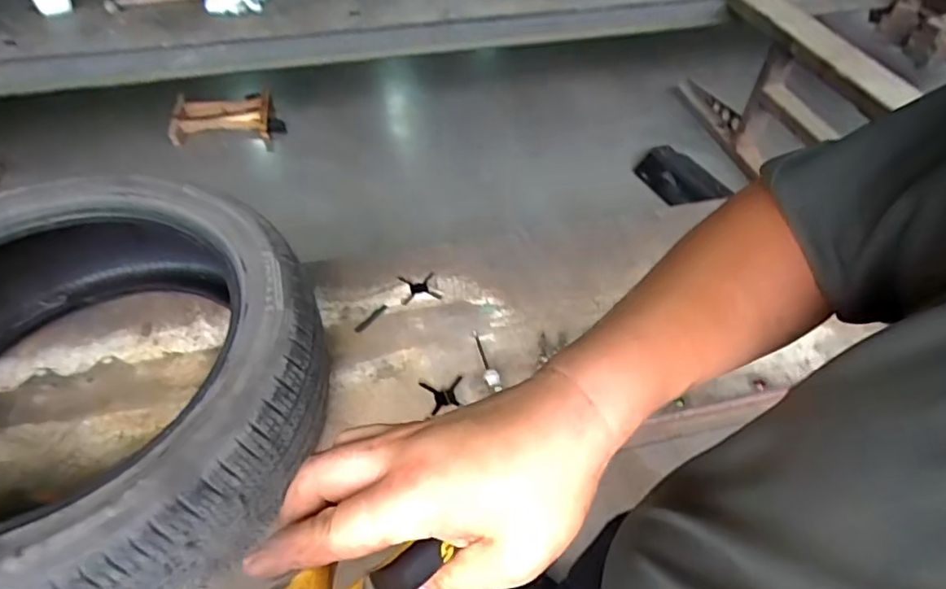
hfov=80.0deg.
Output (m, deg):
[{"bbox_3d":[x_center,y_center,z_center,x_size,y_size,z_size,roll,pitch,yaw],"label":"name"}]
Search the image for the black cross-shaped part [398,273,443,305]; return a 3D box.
[{"bbox_3d":[-0.111,-0.013,1.159,0.078,0.013,0.076,-8,50,-8],"label":"black cross-shaped part"}]

